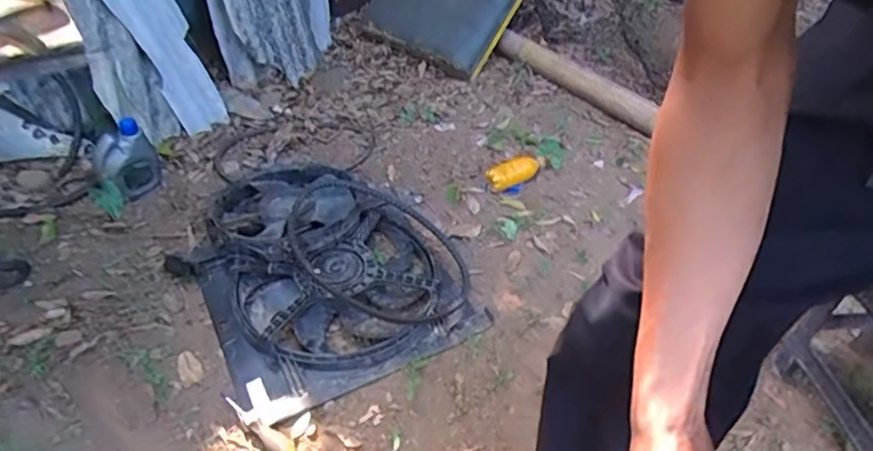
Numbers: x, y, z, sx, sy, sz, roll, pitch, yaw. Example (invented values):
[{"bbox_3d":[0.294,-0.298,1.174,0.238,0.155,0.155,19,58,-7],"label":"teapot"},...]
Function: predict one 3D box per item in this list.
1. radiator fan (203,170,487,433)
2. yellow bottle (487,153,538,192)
[{"bbox_3d":[-0.233,0.060,1.268,0.518,0.129,0.596,-18,43,-23],"label":"radiator fan"},{"bbox_3d":[0.188,-0.130,1.521,0.149,0.055,0.053,-20,46,-26],"label":"yellow bottle"}]

